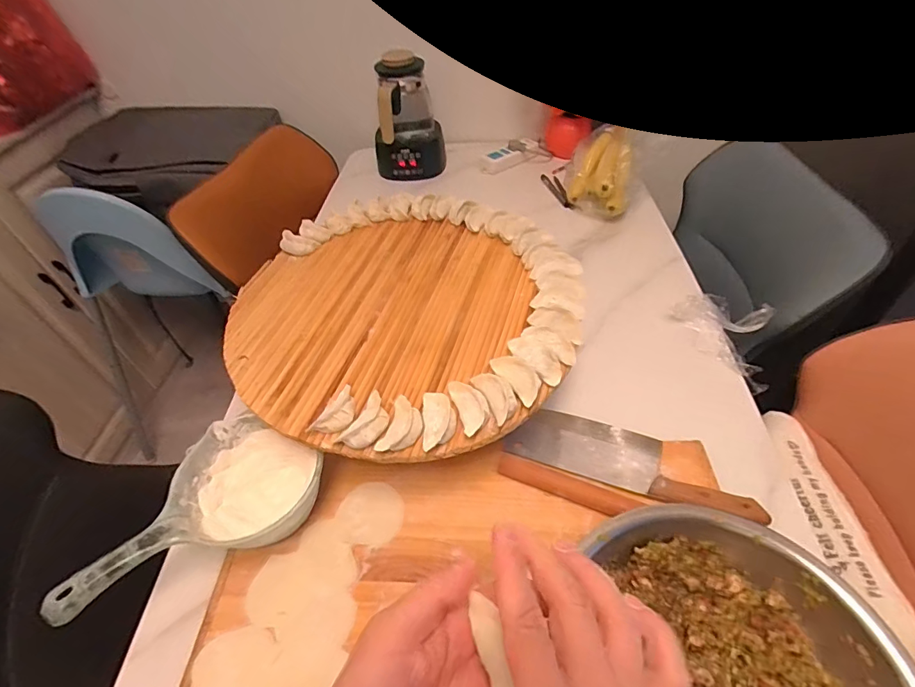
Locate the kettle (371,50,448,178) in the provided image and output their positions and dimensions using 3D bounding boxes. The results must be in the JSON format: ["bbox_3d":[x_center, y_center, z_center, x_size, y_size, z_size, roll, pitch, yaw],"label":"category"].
[{"bbox_3d":[-0.119,-0.530,1.070,0.167,0.251,0.160,-6,48,-2],"label":"kettle"}]

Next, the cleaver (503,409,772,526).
[{"bbox_3d":[0.220,0.145,0.584,0.297,0.031,0.090,14,50,16],"label":"cleaver"}]

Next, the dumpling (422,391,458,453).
[{"bbox_3d":[-0.018,0.079,0.473,0.035,0.021,0.064,-4,48,0],"label":"dumpling"}]

